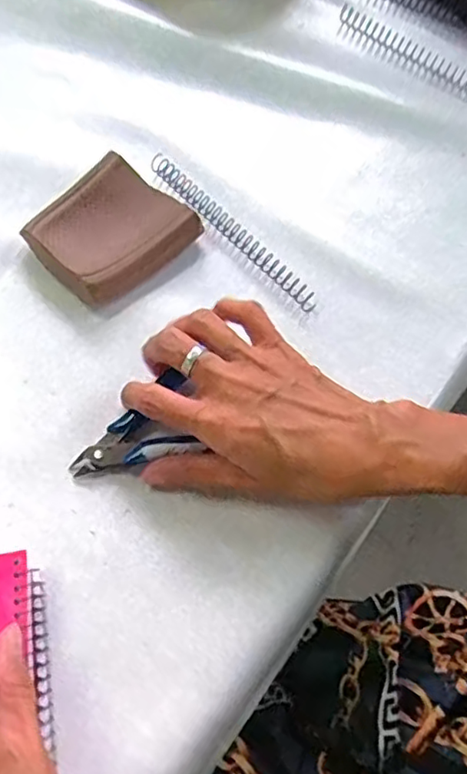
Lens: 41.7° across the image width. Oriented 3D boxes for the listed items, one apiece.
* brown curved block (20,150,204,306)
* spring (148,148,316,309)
[{"bbox_3d":[-0.081,-0.102,0.400,0.079,0.024,0.090,42,72,16],"label":"brown curved block"},{"bbox_3d":[-0.001,-0.105,0.408,0.013,0.009,0.153,-40,73,-17],"label":"spring"}]

